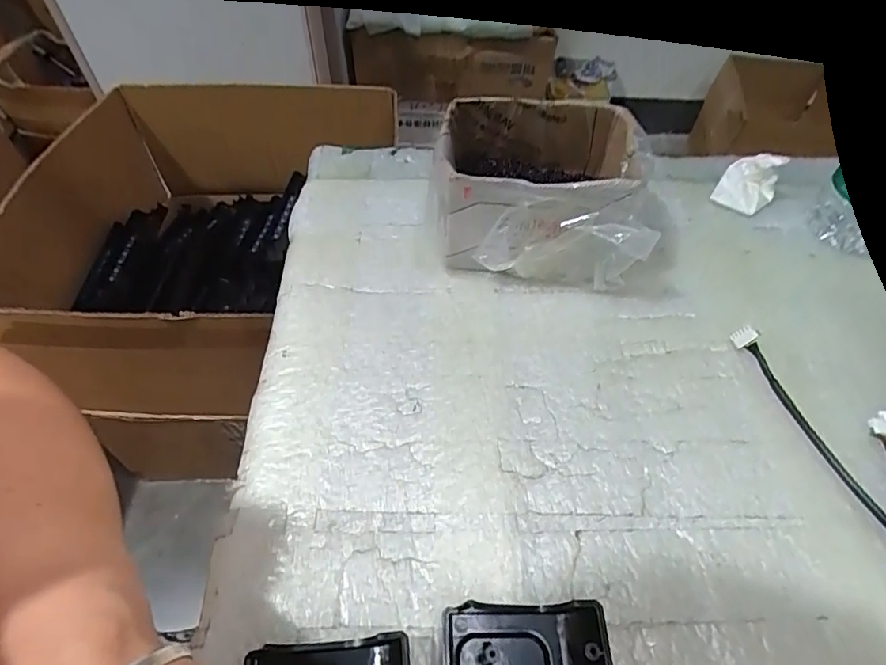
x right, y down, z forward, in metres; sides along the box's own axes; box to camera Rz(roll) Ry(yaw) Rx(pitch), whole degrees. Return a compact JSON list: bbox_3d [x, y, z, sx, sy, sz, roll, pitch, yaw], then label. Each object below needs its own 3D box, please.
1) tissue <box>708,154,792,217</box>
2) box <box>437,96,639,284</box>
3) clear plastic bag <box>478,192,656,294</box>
[{"bbox_3d":[0.239,-0.117,0.409,0.040,0.032,0.040,32,59,19],"label":"tissue"},{"bbox_3d":[0.063,-0.094,0.357,0.127,0.077,0.103,6,54,2],"label":"box"},{"bbox_3d":[0.075,-0.052,0.335,0.099,0.065,0.024,3,54,0],"label":"clear plastic bag"}]

